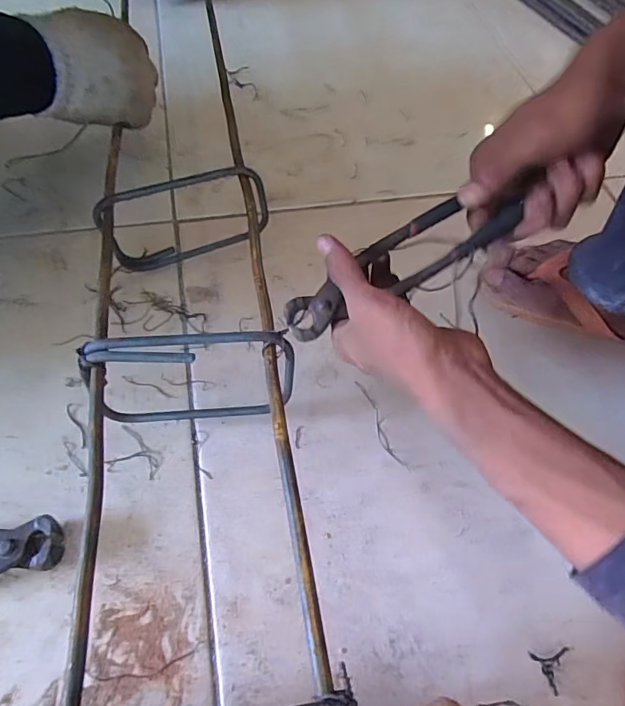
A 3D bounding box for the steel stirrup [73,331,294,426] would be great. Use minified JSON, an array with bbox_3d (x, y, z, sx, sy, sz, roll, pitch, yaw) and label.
[{"bbox_3d":[-0.083,0.023,0.345,0.137,0.100,0.025,-3,59,-6],"label":"steel stirrup"}]

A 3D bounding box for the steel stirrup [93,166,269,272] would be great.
[{"bbox_3d":[-0.110,-0.115,0.424,0.142,0.097,0.011,-13,61,-12],"label":"steel stirrup"}]

